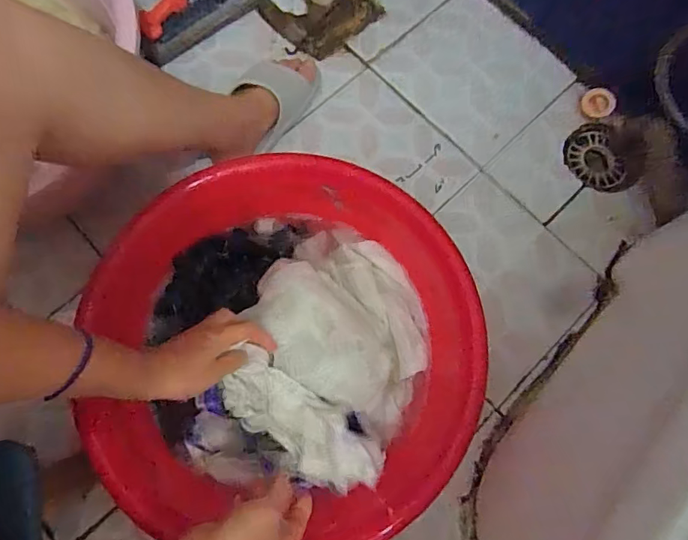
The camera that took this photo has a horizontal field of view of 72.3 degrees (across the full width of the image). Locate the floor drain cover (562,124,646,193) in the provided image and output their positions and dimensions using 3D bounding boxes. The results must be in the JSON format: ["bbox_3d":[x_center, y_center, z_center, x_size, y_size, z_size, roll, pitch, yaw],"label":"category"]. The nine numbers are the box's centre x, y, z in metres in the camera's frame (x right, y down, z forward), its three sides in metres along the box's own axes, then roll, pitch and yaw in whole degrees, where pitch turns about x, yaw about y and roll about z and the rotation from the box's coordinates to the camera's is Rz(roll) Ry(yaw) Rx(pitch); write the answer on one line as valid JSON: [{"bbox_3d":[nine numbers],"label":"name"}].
[{"bbox_3d":[0.396,-0.172,0.721,0.112,0.017,0.103,29,81,11],"label":"floor drain cover"}]

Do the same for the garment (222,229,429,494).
[{"bbox_3d":[-0.006,0.087,0.534,0.202,0.072,0.268,22,75,4],"label":"garment"}]

